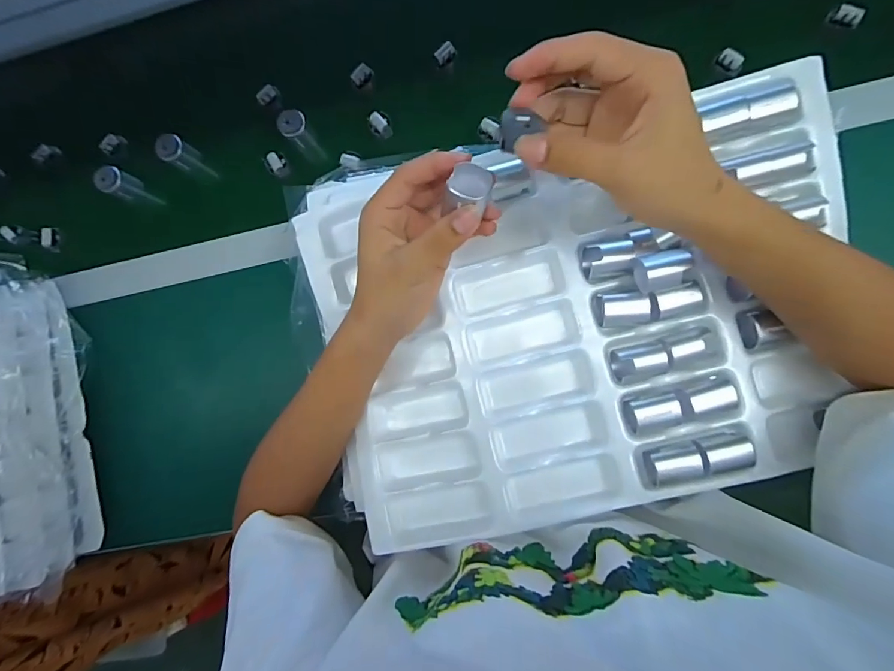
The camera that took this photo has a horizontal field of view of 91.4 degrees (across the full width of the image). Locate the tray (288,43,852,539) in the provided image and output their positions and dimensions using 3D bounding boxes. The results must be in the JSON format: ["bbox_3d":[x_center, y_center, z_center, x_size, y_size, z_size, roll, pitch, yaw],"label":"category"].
[{"bbox_3d":[0.111,-0.009,0.385,0.438,0.059,0.316,-12,86,9],"label":"tray"}]

